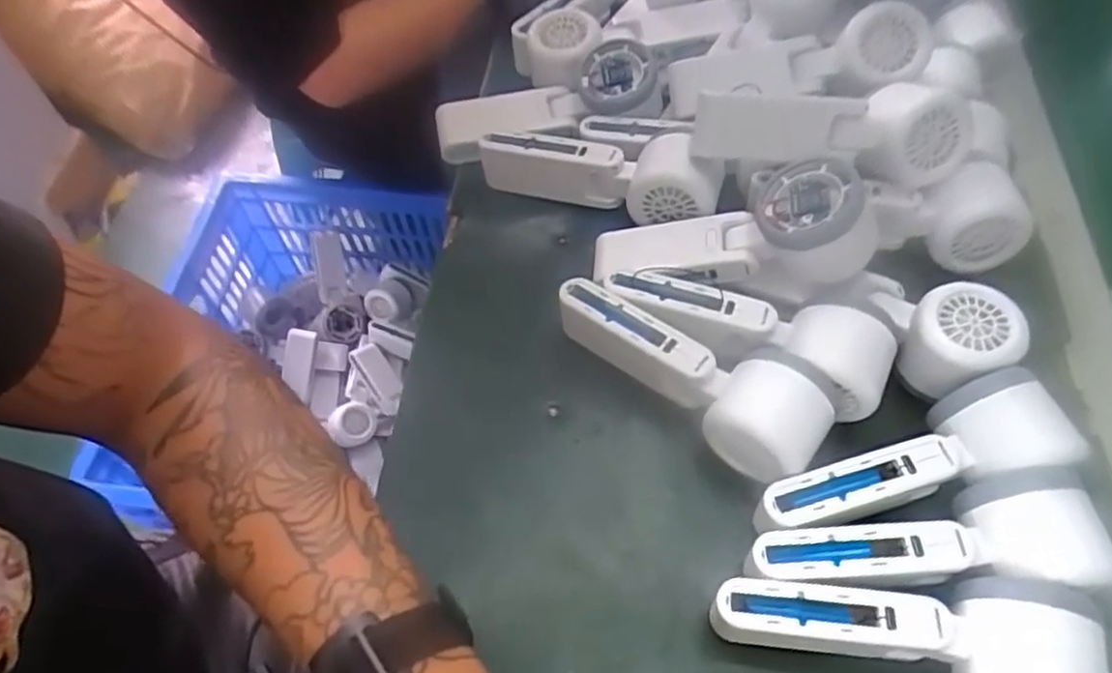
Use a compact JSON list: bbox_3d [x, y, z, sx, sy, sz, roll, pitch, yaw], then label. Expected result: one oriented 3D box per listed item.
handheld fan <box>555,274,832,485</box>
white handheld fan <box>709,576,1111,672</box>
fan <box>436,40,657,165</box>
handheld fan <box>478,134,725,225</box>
[{"bbox_3d":[0.075,0.019,0.402,0.162,0.056,0.058,35,65,20],"label":"handheld fan"},{"bbox_3d":[0.154,0.143,0.314,0.155,0.056,0.057,2,59,2],"label":"white handheld fan"},{"bbox_3d":[-0.009,-0.169,0.508,0.164,0.034,0.056,-14,58,11],"label":"fan"},{"bbox_3d":[0.028,-0.113,0.468,0.165,0.047,0.048,11,59,21],"label":"handheld fan"}]

